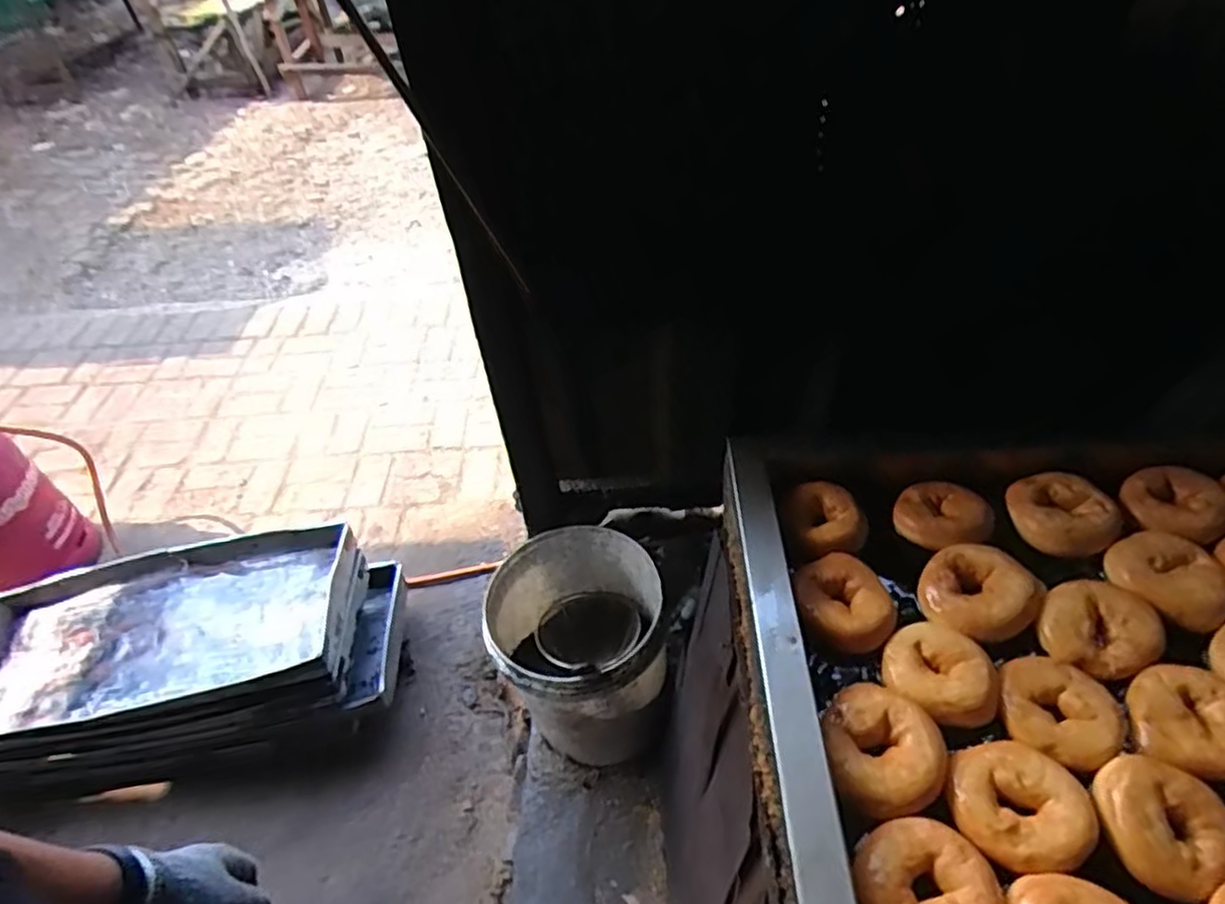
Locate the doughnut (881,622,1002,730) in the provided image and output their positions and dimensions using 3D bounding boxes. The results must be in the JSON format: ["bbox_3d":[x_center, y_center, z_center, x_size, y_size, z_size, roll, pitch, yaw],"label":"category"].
[{"bbox_3d":[0.310,0.205,0.664,0.099,0.028,0.086,30,54,31],"label":"doughnut"}]

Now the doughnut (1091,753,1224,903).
[{"bbox_3d":[0.439,0.292,0.563,0.099,0.025,0.094,-3,44,3],"label":"doughnut"}]

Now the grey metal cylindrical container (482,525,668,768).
[{"bbox_3d":[-0.058,0.356,1.301,0.294,0.317,0.310,-3,44,3],"label":"grey metal cylindrical container"}]

